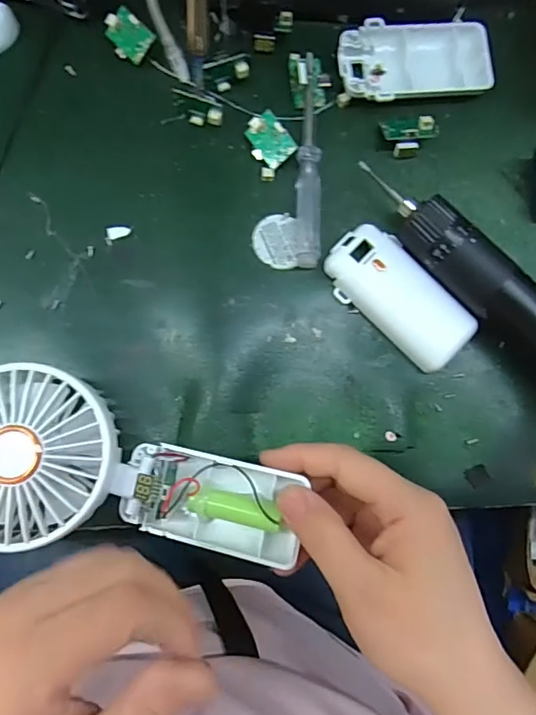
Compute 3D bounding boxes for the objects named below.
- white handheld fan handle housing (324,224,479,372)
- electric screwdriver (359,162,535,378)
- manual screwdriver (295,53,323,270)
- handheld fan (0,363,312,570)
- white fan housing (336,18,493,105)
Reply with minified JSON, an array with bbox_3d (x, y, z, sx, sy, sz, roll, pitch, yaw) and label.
[{"bbox_3d":[0.077,-0.036,0.294,0.044,0.016,0.093,-42,86,-8],"label":"white handheld fan handle housing"},{"bbox_3d":[0.144,-0.024,0.282,0.229,0.044,0.031,45,82,4],"label":"electric screwdriver"},{"bbox_3d":[0.025,-0.121,0.305,0.015,0.010,0.133,2,82,-3],"label":"manual screwdriver"},{"bbox_3d":[-0.075,0.059,0.246,0.173,0.028,0.079,16,81,-7],"label":"handheld fan"},{"bbox_3d":[0.092,-0.186,0.315,0.096,0.017,0.051,-11,82,-5],"label":"white fan housing"}]

